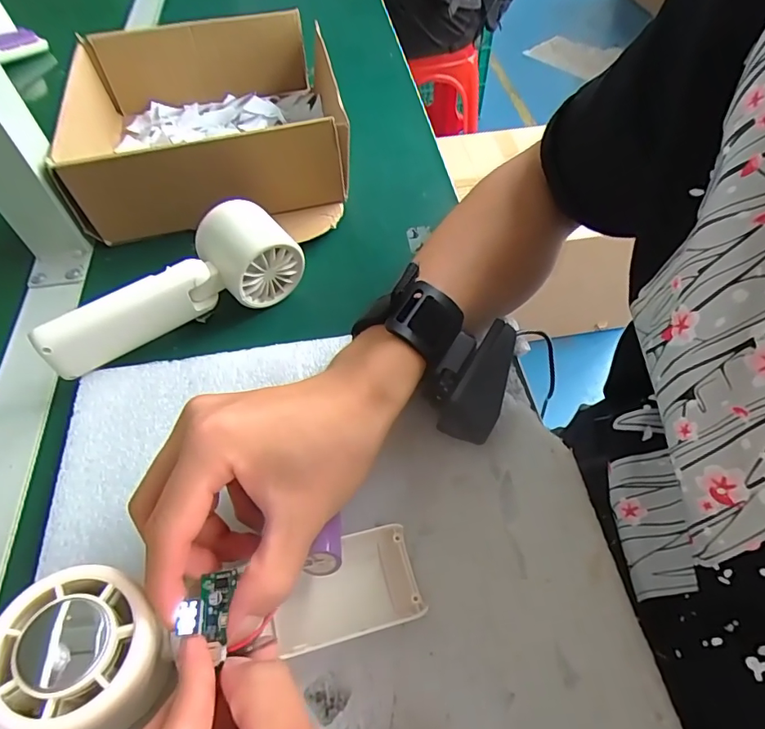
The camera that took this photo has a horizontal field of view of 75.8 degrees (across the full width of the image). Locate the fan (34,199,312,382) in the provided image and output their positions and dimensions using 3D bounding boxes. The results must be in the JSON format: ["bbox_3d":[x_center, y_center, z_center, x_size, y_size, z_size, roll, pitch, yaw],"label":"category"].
[{"bbox_3d":[-0.133,-0.045,0.317,0.160,0.047,0.047,-36,60,-21],"label":"fan"}]

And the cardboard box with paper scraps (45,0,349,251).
[{"bbox_3d":[-0.150,-0.214,0.426,0.218,0.071,0.235,-10,55,-4],"label":"cardboard box with paper scraps"}]

